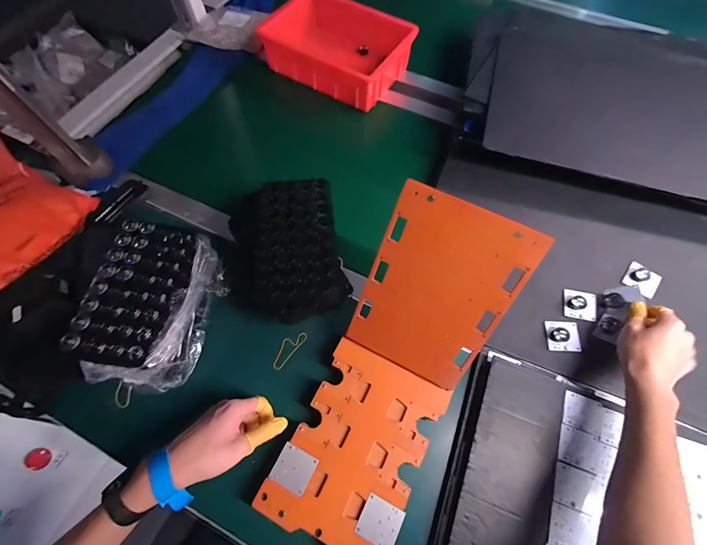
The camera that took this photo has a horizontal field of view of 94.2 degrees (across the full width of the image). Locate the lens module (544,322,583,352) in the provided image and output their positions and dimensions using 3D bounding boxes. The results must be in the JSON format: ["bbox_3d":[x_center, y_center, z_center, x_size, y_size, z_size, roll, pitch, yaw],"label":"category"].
[{"bbox_3d":[0.330,0.098,0.513,0.051,0.020,0.046,4,66,2],"label":"lens module"}]

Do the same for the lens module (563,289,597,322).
[{"bbox_3d":[0.367,0.050,0.526,0.048,0.023,0.046,10,66,4],"label":"lens module"}]

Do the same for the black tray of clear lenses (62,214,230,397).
[{"bbox_3d":[-0.287,0.048,0.468,0.130,0.114,0.214,9,66,4],"label":"black tray of clear lenses"}]

